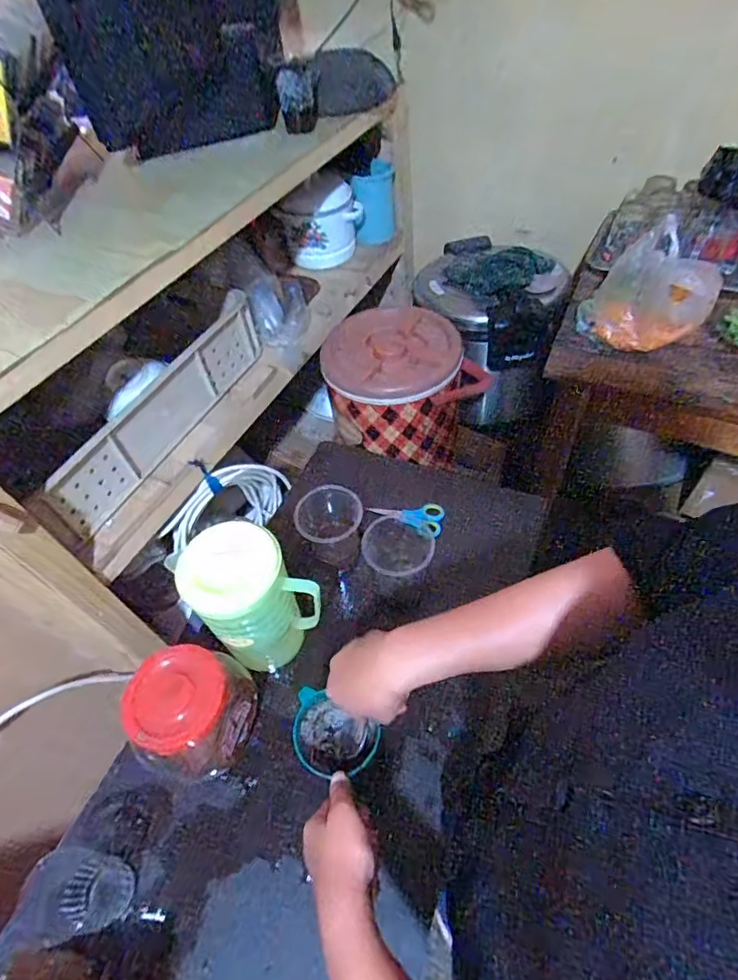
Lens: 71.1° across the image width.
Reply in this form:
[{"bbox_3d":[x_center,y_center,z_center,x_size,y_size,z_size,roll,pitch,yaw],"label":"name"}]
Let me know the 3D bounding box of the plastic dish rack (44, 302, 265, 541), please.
[{"bbox_3d":[-0.360,-0.157,0.956,0.041,0.104,0.538,19,56,19],"label":"plastic dish rack"}]

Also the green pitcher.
[{"bbox_3d":[-0.138,0.136,0.612,0.106,0.190,0.107,-38,58,-23],"label":"green pitcher"}]

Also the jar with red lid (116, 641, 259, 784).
[{"bbox_3d":[-0.191,0.245,0.563,0.104,0.134,0.102,-2,51,3],"label":"jar with red lid"}]

